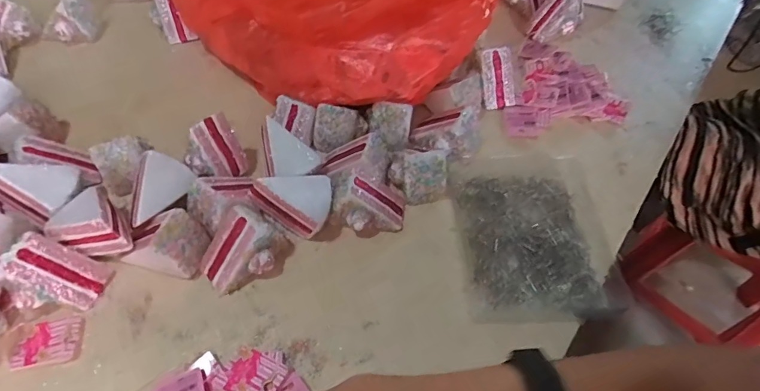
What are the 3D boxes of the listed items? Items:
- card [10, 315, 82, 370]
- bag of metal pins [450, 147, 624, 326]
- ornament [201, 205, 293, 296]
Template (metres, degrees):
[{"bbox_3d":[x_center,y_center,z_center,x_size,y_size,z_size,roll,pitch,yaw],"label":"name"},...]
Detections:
[{"bbox_3d":[-0.340,0.151,0.462,0.060,0.006,0.048,-11,54,-12],"label":"card"},{"bbox_3d":[0.185,0.038,0.562,0.180,0.026,0.232,-3,53,-6],"label":"bag of metal pins"},{"bbox_3d":[-0.153,0.056,0.506,0.097,0.065,0.070,-24,60,-19],"label":"ornament"}]

